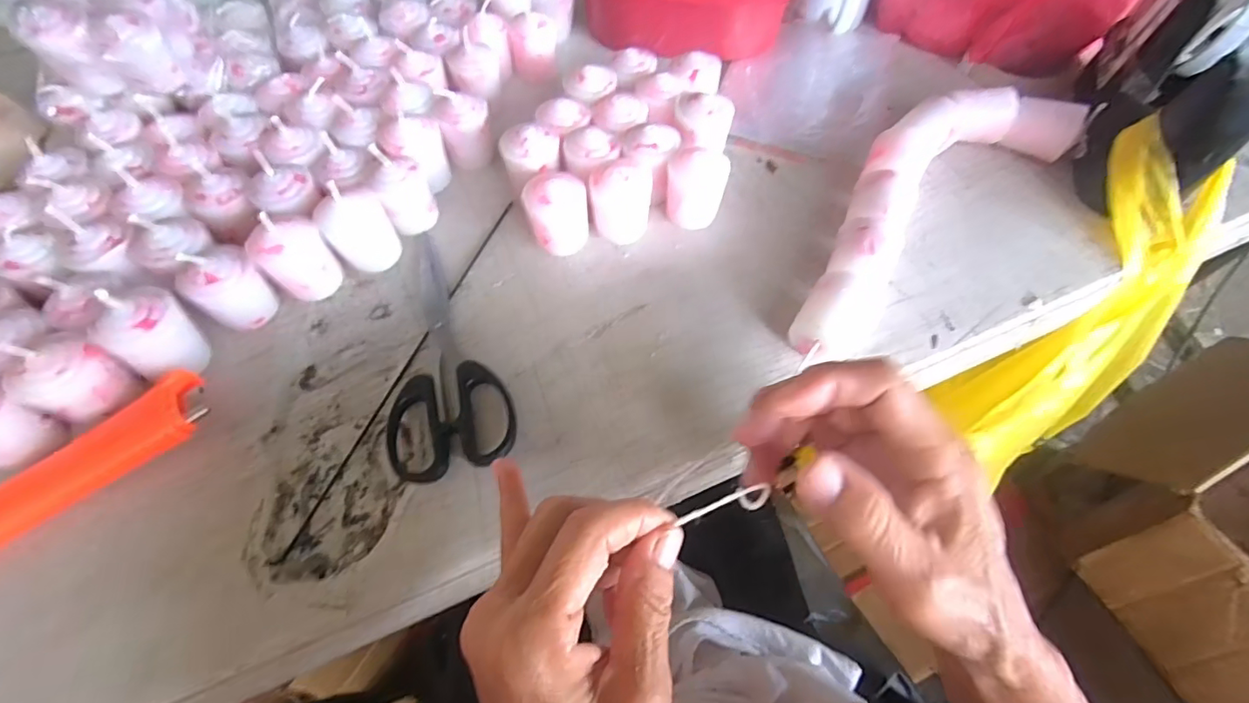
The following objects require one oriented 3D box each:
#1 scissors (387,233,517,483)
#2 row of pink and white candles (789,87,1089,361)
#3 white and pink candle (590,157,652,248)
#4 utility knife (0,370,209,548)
[{"bbox_3d":[-0.105,-0.007,0.317,0.066,0.012,0.166,-10,59,-6],"label":"scissors"},{"bbox_3d":[0.193,-0.103,0.351,0.283,0.039,0.083,-37,65,-21],"label":"row of pink and white candles"},{"bbox_3d":[-0.002,-0.098,0.347,0.038,0.044,0.031,-1,58,-1],"label":"white and pink candle"},{"bbox_3d":[-0.279,0.062,0.267,0.134,0.022,0.031,-36,65,-20],"label":"utility knife"}]

